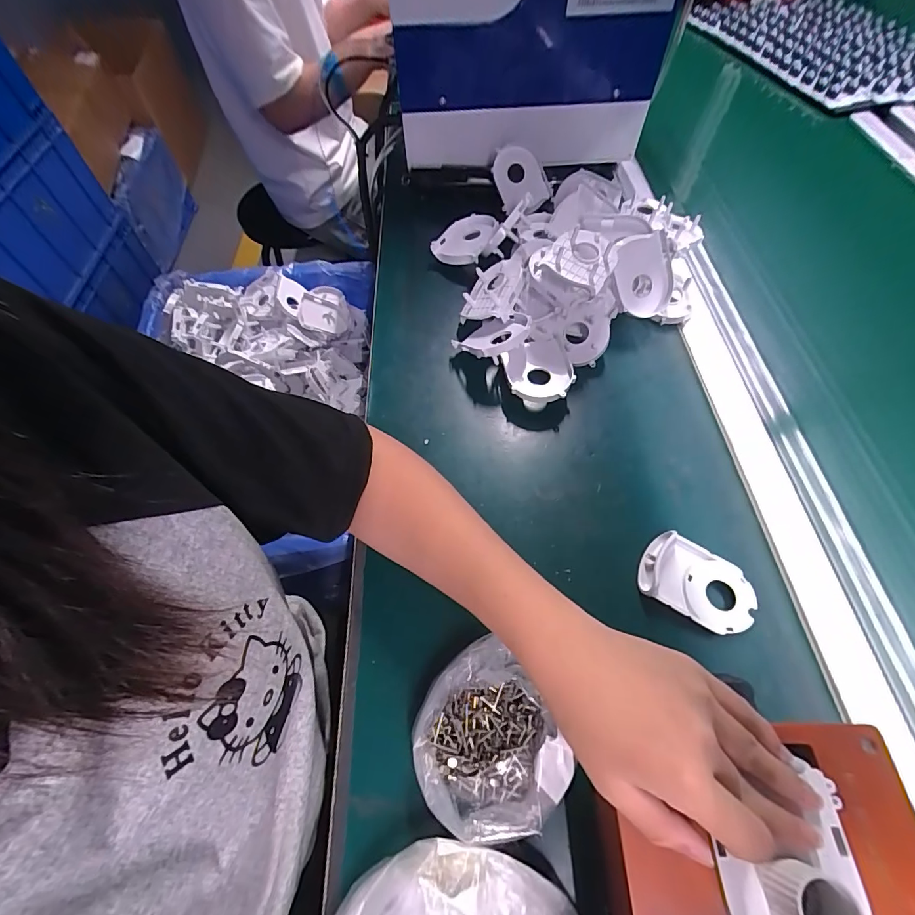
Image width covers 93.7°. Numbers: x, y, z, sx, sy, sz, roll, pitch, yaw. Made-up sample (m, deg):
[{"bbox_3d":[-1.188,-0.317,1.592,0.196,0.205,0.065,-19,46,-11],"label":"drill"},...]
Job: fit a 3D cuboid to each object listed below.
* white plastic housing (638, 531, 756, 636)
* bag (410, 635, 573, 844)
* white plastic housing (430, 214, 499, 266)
[{"bbox_3d":[0.189,0.098,0.336,0.083,0.013,0.057,27,64,16],"label":"white plastic housing"},{"bbox_3d":[0.018,0.187,0.280,0.096,0.030,0.096,-41,67,-20],"label":"bag"},{"bbox_3d":[0.011,-0.277,0.543,0.074,0.028,0.072,17,62,14],"label":"white plastic housing"}]

